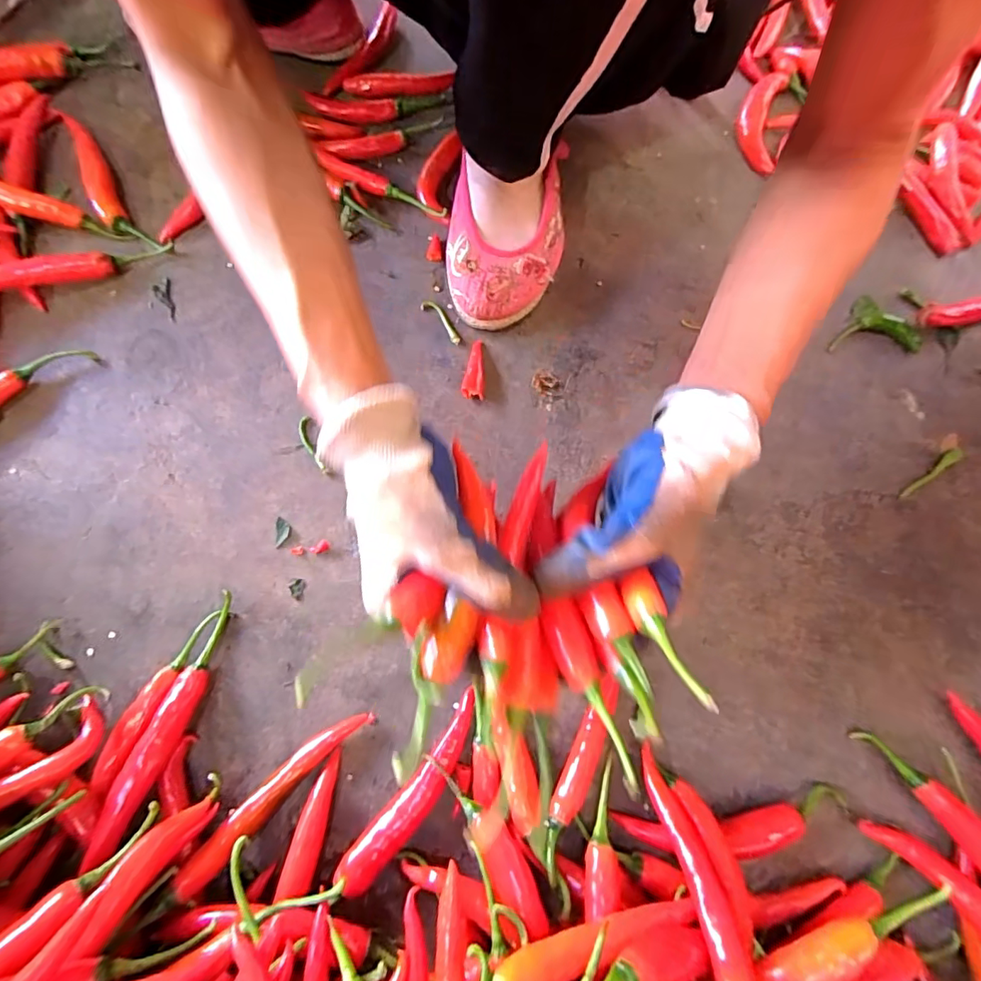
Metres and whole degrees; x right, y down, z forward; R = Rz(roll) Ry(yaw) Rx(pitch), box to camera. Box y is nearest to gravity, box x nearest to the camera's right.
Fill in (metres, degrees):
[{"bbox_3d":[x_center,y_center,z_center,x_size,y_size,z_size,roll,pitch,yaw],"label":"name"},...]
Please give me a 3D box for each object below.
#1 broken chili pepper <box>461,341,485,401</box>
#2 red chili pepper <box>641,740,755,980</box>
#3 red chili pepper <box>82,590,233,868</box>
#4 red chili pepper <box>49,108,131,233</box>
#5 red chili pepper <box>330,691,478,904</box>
[{"bbox_3d":[-0.013,-0.100,0.416,0.018,0.007,0.050,4,73,-1],"label":"broken chili pepper"},{"bbox_3d":[0.115,0.222,0.268,0.026,0.013,0.165,-2,34,-2],"label":"red chili pepper"},{"bbox_3d":[-0.203,0.143,0.320,0.020,0.015,0.156,15,60,3],"label":"red chili pepper"},{"bbox_3d":[-0.353,-0.286,0.447,0.021,0.020,0.146,-26,75,-9],"label":"red chili pepper"},{"bbox_3d":[-0.046,0.190,0.319,0.025,0.020,0.128,36,75,9],"label":"red chili pepper"}]

